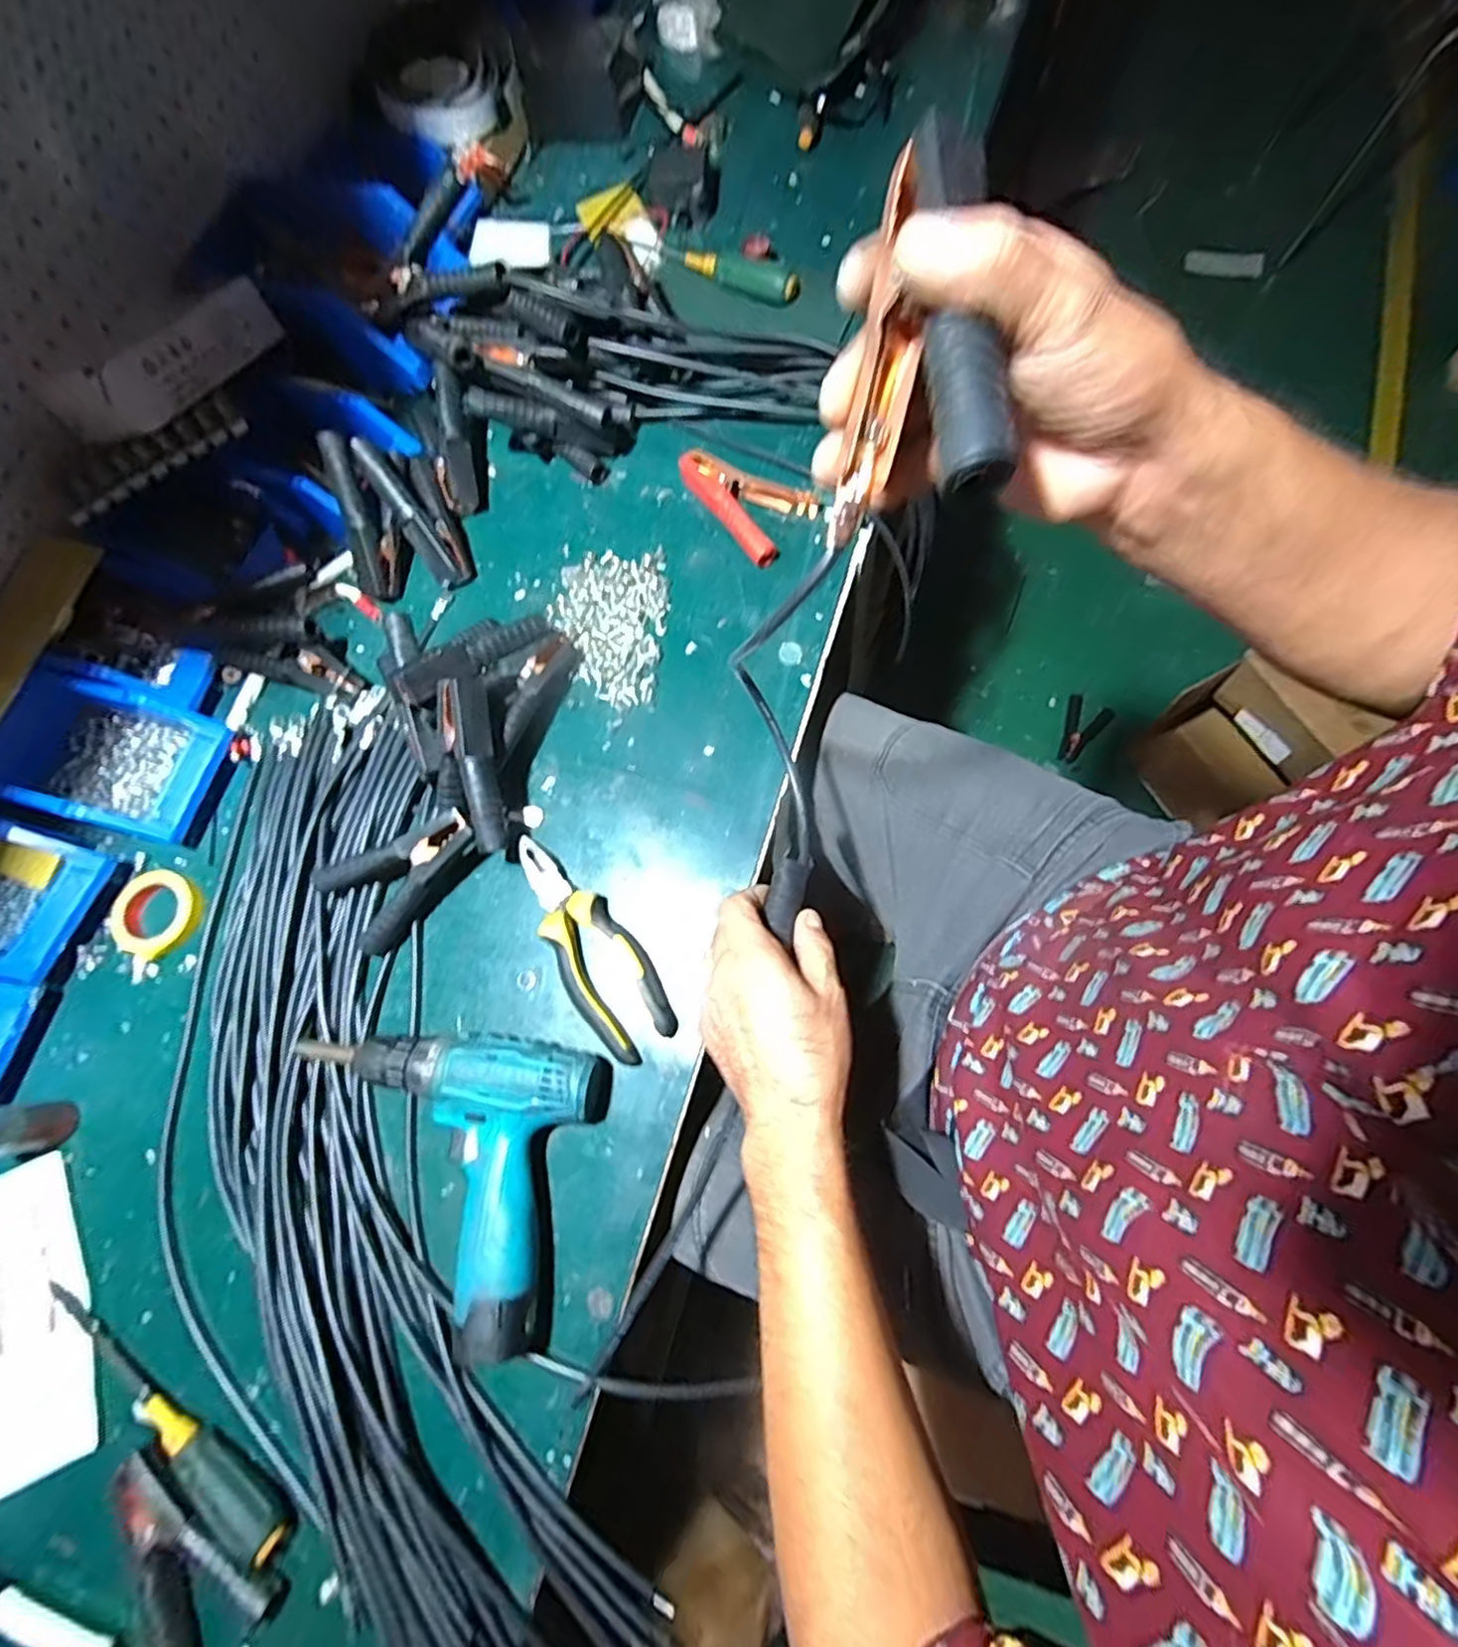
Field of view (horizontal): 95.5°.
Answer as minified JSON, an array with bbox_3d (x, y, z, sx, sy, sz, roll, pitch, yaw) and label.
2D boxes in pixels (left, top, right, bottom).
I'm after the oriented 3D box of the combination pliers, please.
[{"bbox_3d":[-0.113,0.093,0.528,0.062,0.024,0.193,-36,73,-6],"label":"combination pliers"}]

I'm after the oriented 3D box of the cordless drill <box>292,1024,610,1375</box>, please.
[{"bbox_3d":[-0.223,0.237,0.479,0.237,0.061,0.189,14,75,9],"label":"cordless drill"}]

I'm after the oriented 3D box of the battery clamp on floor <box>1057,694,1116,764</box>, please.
[{"bbox_3d":[0.694,-0.184,1.316,0.083,0.035,0.132,30,78,13],"label":"battery clamp on floor"}]

